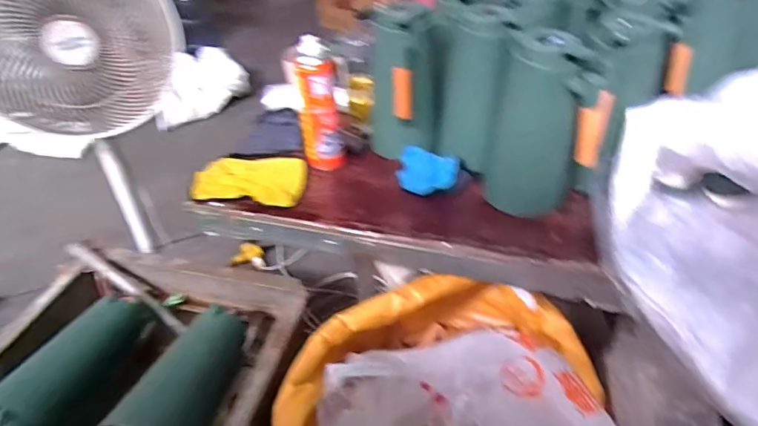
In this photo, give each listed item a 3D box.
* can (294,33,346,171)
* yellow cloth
[{"bbox_3d":[-0.103,-0.180,0.826,0.070,0.222,0.054,-8,40,-3],"label":"can"},{"bbox_3d":[-0.229,-0.061,0.865,0.206,0.019,0.140,3,40,10],"label":"yellow cloth"}]

